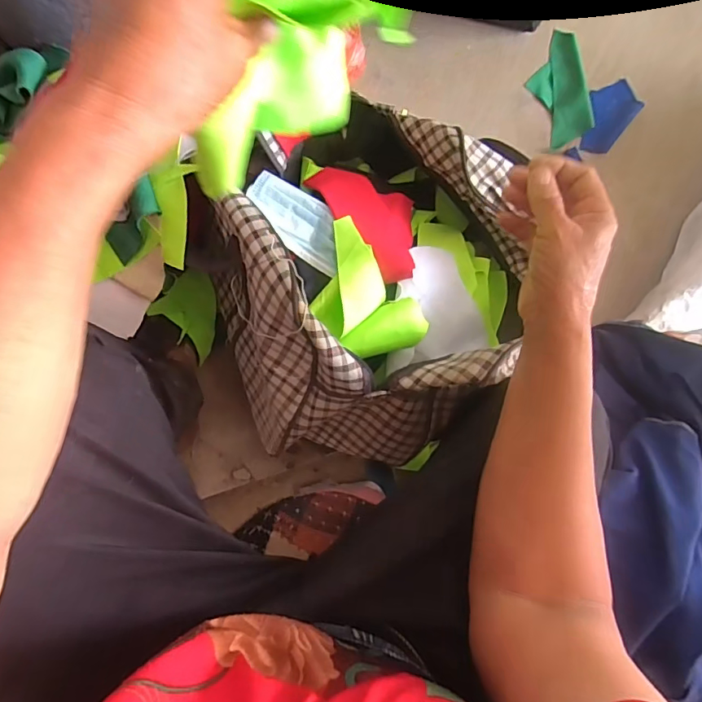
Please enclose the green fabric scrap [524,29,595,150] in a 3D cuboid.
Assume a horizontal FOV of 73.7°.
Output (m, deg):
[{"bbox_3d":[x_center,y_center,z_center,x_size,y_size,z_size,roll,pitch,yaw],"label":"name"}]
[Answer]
[{"bbox_3d":[0.345,-0.434,0.772,0.094,0.015,0.189,-13,84,-8],"label":"green fabric scrap"}]

